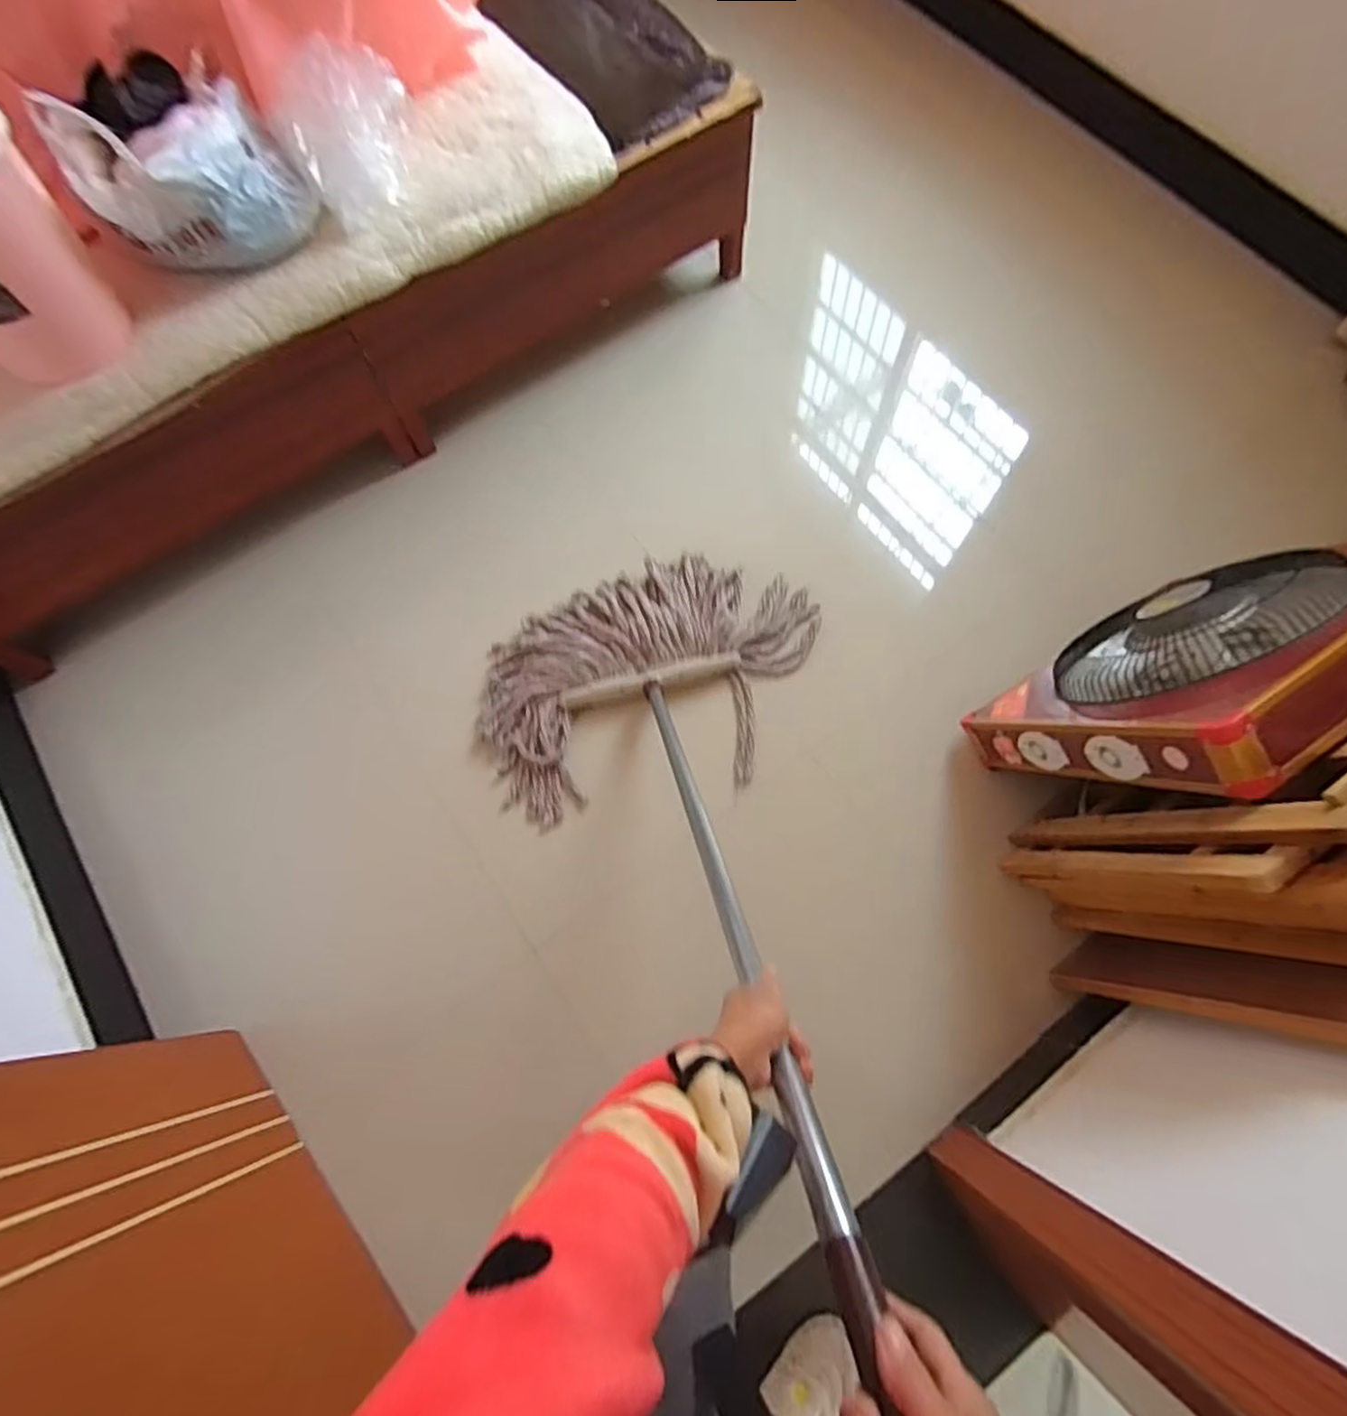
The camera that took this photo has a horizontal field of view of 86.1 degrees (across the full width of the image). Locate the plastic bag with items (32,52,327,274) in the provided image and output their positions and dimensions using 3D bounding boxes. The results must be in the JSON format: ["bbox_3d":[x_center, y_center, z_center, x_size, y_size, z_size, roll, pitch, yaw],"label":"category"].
[{"bbox_3d":[-0.759,-0.851,1.116,0.308,0.234,0.249,-24,73,-6],"label":"plastic bag with items"}]

